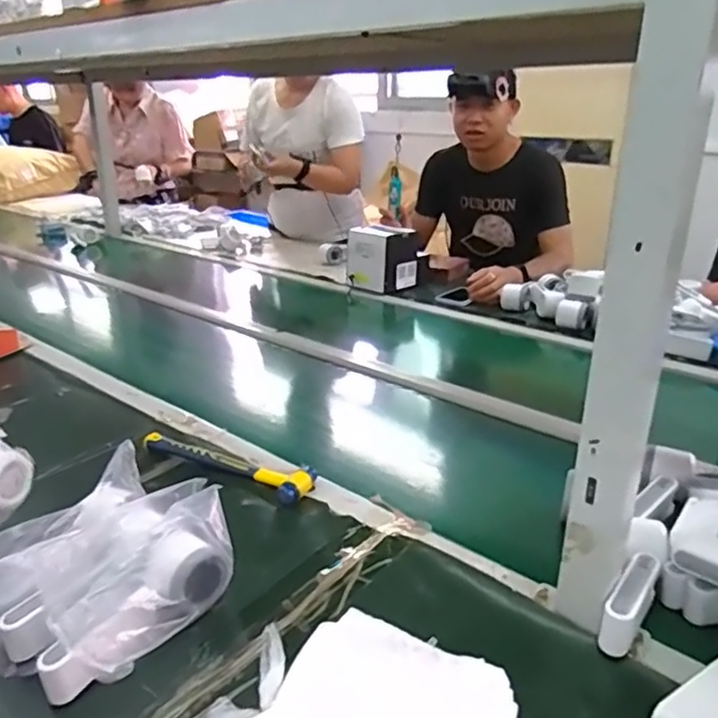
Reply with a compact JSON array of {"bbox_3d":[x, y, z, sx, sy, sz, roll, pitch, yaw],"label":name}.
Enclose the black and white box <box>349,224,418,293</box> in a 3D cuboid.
[{"bbox_3d":[0.057,-0.246,1.548,0.122,0.154,0.118,18,28,38],"label":"black and white box"}]

